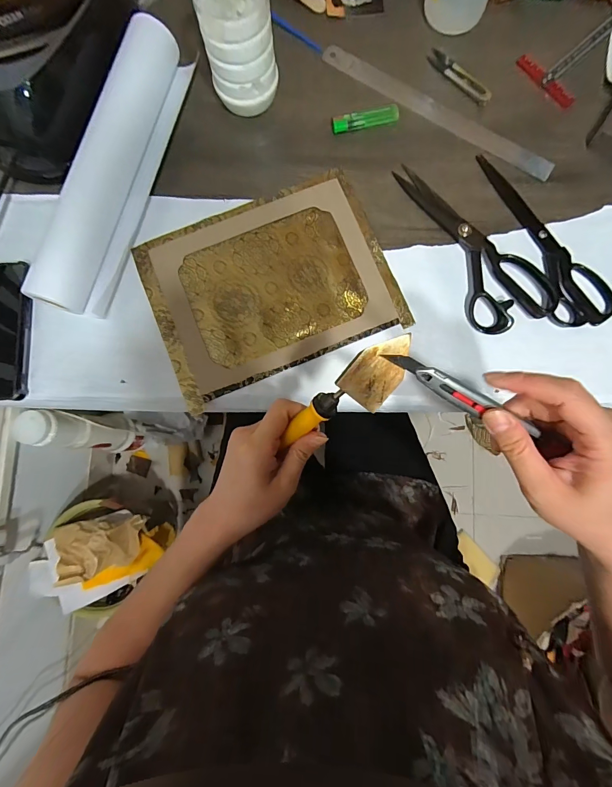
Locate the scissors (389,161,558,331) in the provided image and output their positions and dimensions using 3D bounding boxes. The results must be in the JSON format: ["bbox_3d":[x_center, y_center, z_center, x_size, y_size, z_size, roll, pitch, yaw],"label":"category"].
[{"bbox_3d":[0.198,-0.183,0.425,0.094,0.017,0.233,-26,85,-1],"label":"scissors"}]

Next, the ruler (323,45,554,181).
[{"bbox_3d":[0.164,-0.357,0.453,0.320,0.004,0.028,32,87,4],"label":"ruler"}]

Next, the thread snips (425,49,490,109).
[{"bbox_3d":[0.194,-0.403,0.455,0.023,0.005,0.100,-40,85,-2],"label":"thread snips"}]

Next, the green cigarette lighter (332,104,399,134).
[{"bbox_3d":[0.074,-0.344,0.449,0.082,0.009,0.020,-11,85,1],"label":"green cigarette lighter"}]

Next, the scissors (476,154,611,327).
[{"bbox_3d":[0.286,-0.191,0.428,0.067,0.017,0.240,-21,85,0],"label":"scissors"}]

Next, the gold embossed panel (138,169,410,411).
[{"bbox_3d":[-0.046,-0.134,0.433,0.280,0.006,0.208,-22,85,0],"label":"gold embossed panel"}]

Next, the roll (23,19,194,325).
[{"bbox_3d":[-0.223,-0.266,0.427,0.081,0.048,0.353,18,86,3],"label":"roll"}]

